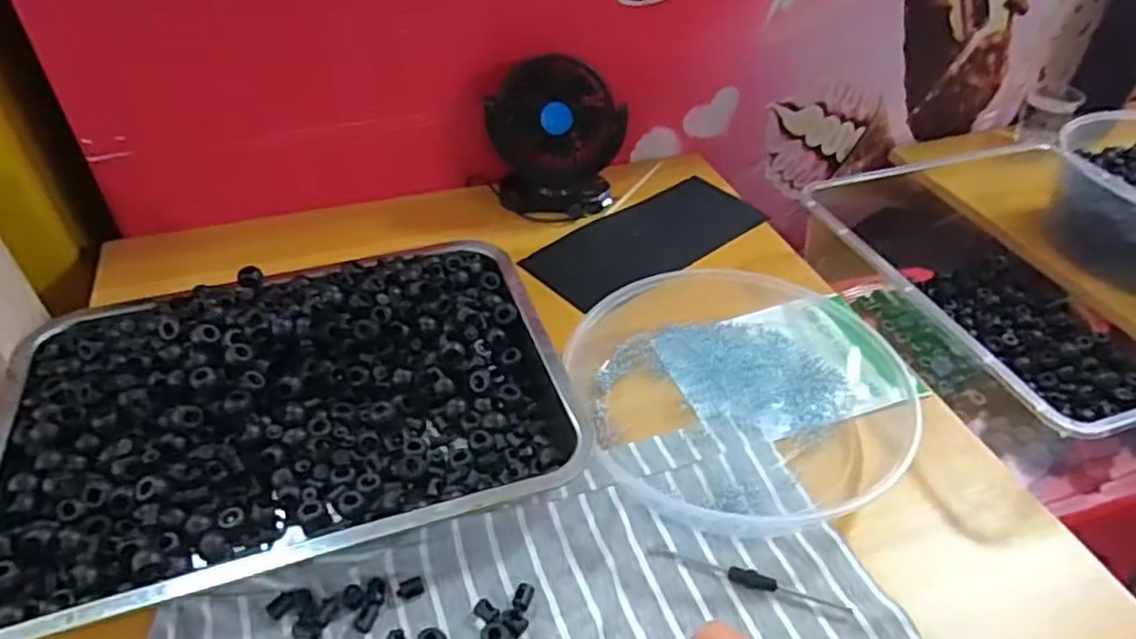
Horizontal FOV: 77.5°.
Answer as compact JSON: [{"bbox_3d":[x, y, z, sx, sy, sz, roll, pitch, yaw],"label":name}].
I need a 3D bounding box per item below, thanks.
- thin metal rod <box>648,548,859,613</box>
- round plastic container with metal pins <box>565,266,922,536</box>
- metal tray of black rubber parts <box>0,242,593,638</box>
[{"bbox_3d":[0.103,0.148,0.406,0.113,0.006,0.009,14,44,12],"label":"thin metal rod"},{"bbox_3d":[0.129,0.037,0.519,0.244,0.026,0.234,2,42,-2],"label":"round plastic container with metal pins"},{"bbox_3d":[-0.181,0.052,0.459,0.339,0.056,0.237,-12,44,-16],"label":"metal tray of black rubber parts"}]

